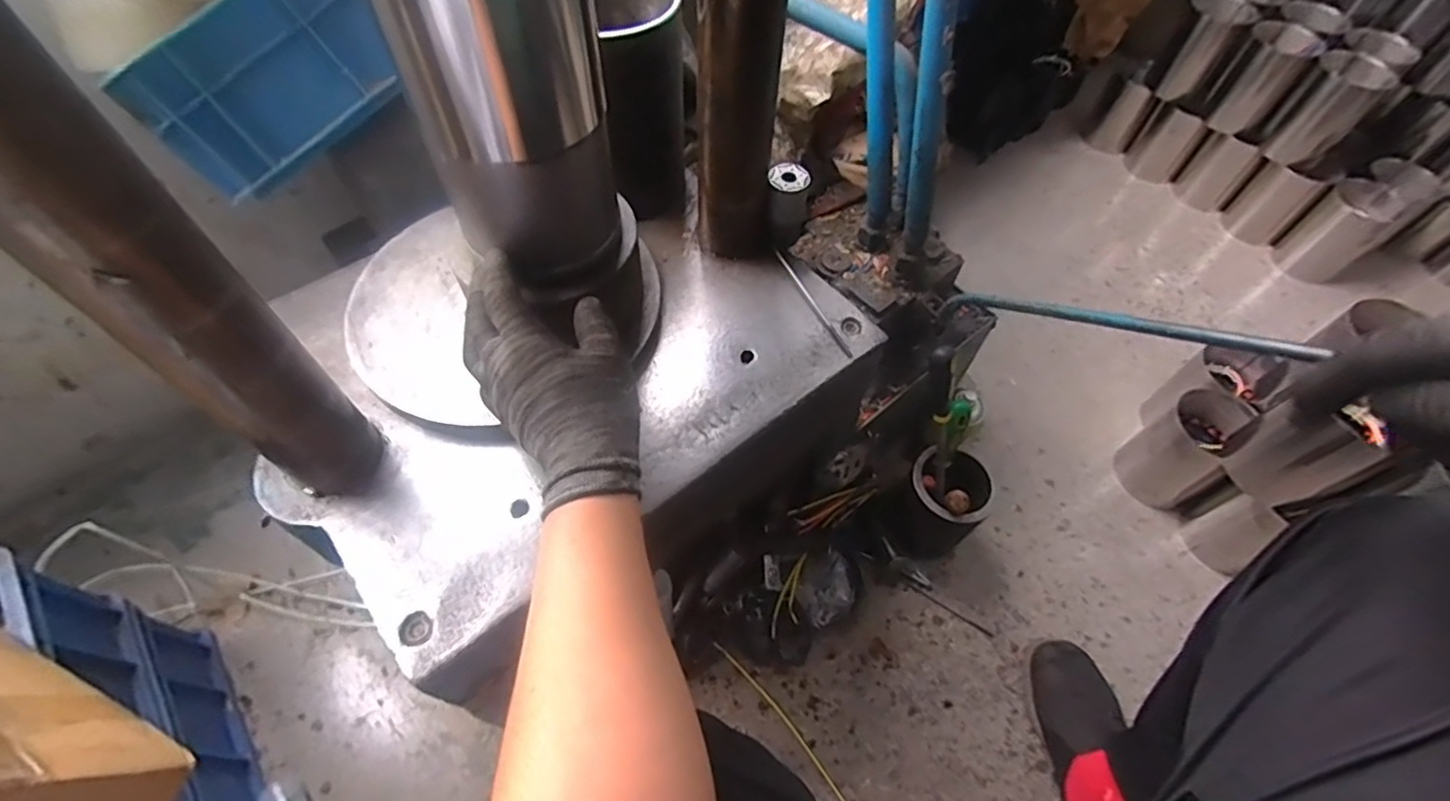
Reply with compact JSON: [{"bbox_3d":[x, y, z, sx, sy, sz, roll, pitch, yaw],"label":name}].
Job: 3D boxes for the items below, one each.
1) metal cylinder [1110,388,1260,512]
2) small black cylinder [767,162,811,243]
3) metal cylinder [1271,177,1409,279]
[{"bbox_3d":[0.699,0.072,0.952,0.127,0.162,0.114,-31,65,-20],"label":"metal cylinder"},{"bbox_3d":[0.059,-0.189,0.604,0.035,0.071,0.034,1,57,-1],"label":"small black cylinder"},{"bbox_3d":[1.181,-0.323,1.202,0.109,0.165,0.104,2,59,-2],"label":"metal cylinder"}]

